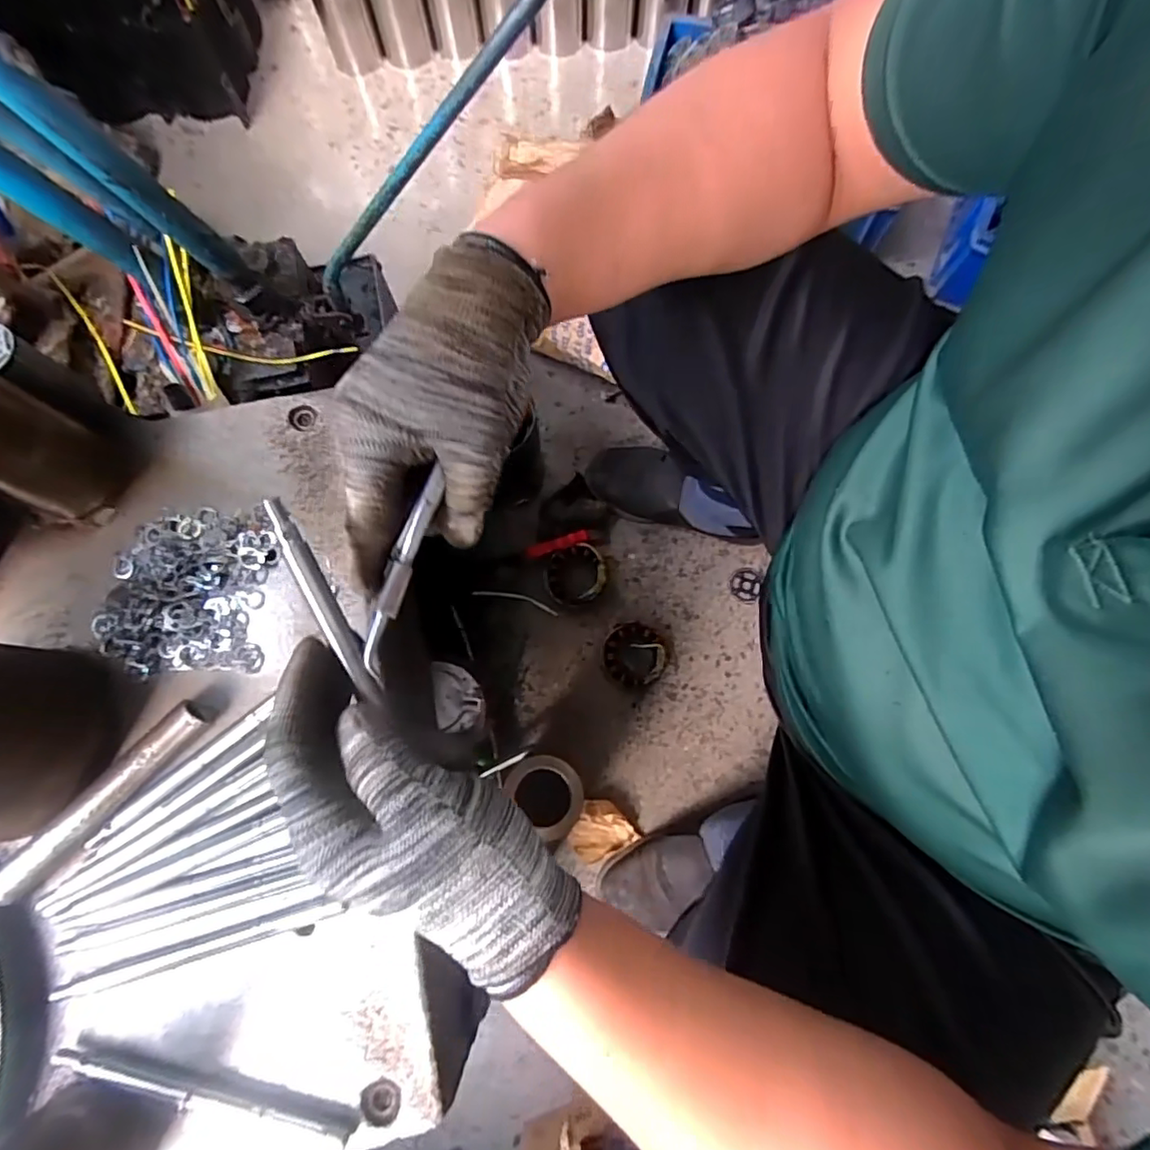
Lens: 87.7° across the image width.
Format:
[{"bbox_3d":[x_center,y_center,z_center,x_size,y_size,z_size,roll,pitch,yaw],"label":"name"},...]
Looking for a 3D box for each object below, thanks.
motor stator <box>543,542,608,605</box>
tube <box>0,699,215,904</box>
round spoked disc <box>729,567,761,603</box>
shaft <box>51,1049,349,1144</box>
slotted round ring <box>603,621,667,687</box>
[{"bbox_3d":[0.001,0.001,0.824,0.085,0.040,0.079,0,76,1],"label":"motor stator"},{"bbox_3d":[-0.278,0.132,0.353,0.022,0.018,0.140,43,80,10],"label":"tube"},{"bbox_3d":[0.237,0.014,0.834,0.043,0.004,0.047,0,76,1],"label":"round spoked disc"},{"bbox_3d":[-0.202,0.280,0.322,0.163,0.010,0.009,12,77,4],"label":"shaft"},{"bbox_3d":[0.079,0.107,0.798,0.080,0.037,0.082,0,76,1],"label":"slotted round ring"}]

